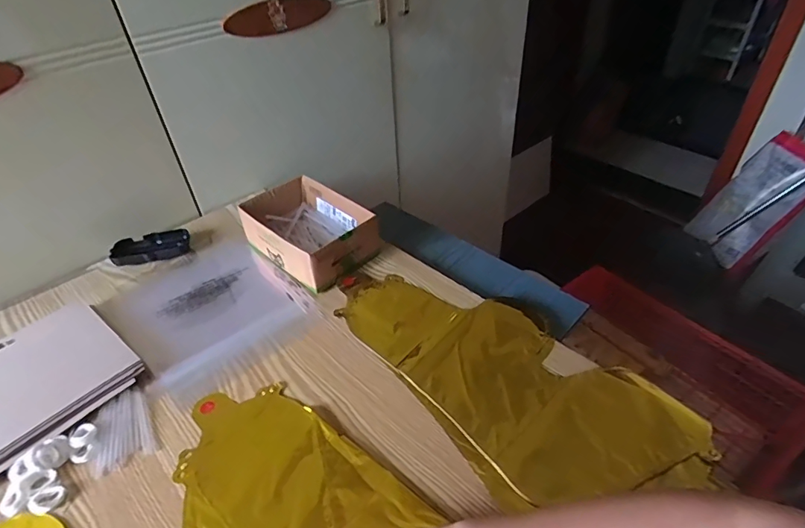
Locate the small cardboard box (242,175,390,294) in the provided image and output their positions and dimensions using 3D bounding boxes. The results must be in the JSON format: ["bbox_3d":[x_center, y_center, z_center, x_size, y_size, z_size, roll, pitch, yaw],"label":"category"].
[{"bbox_3d":[-0.138,-0.049,0.670,0.183,0.070,0.130,30,50,33],"label":"small cardboard box"}]

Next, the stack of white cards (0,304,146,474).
[{"bbox_3d":[-0.422,0.137,0.509,0.180,0.022,0.201,28,49,32],"label":"stack of white cards"}]

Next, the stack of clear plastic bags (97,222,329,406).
[{"bbox_3d":[-0.261,0.053,0.615,0.211,0.009,0.258,-33,49,-31],"label":"stack of clear plastic bags"}]

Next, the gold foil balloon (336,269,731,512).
[{"bbox_3d":[0.100,0.114,0.521,0.204,0.016,0.413,-32,48,-29],"label":"gold foil balloon"}]

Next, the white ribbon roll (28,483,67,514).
[{"bbox_3d":[-0.327,0.217,0.419,0.024,0.005,0.028,30,50,33],"label":"white ribbon roll"}]

